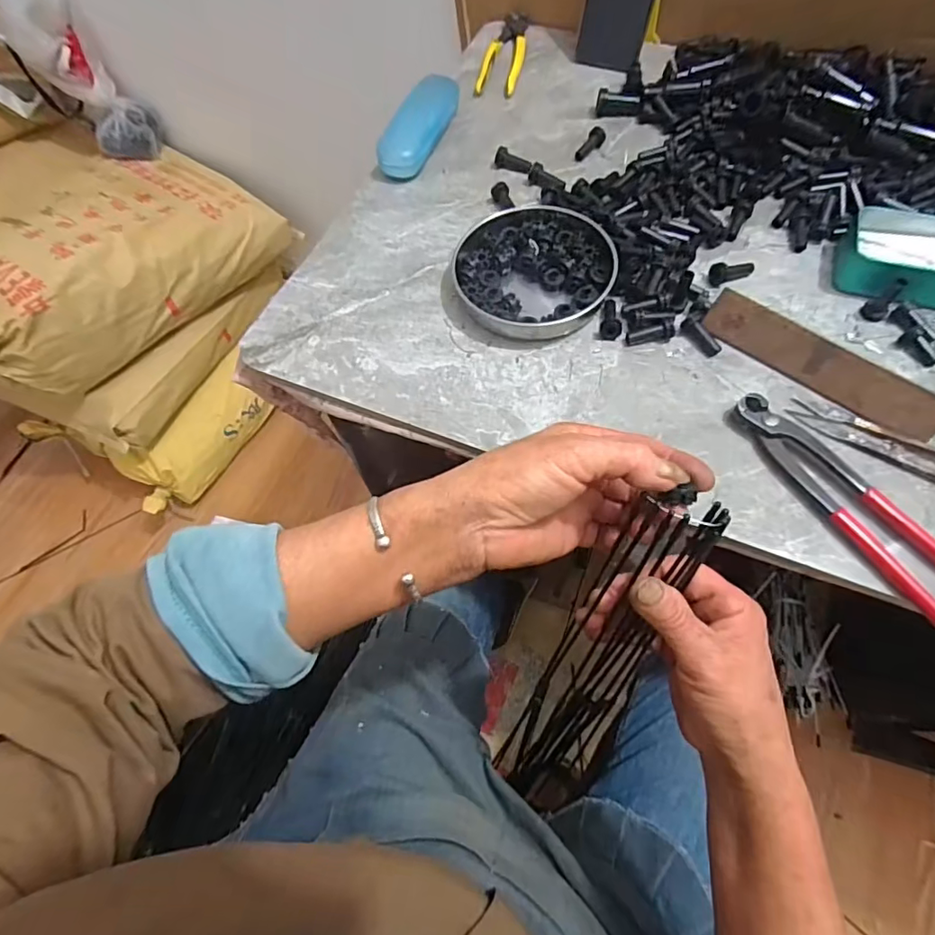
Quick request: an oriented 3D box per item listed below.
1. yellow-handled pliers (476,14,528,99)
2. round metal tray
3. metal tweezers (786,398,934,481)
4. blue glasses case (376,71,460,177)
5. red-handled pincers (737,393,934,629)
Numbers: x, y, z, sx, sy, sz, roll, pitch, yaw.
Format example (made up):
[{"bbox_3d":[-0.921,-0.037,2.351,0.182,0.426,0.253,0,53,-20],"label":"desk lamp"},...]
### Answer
[{"bbox_3d":[0.048,-0.501,0.636,0.044,0.016,0.156,11,66,9],"label":"yellow-handled pliers"},{"bbox_3d":[0.058,-0.177,0.468,0.133,0.022,0.139,-1,65,3],"label":"round metal tray"},{"bbox_3d":[0.297,-0.020,0.381,0.118,0.004,0.025,29,69,16],"label":"metal tweezers"},{"bbox_3d":[-0.052,-0.371,0.565,0.048,0.037,0.143,16,67,10],"label":"blue glasses case"},{"bbox_3d":[0.262,0.023,0.358,0.043,0.013,0.192,-30,67,-11],"label":"red-handled pincers"}]

